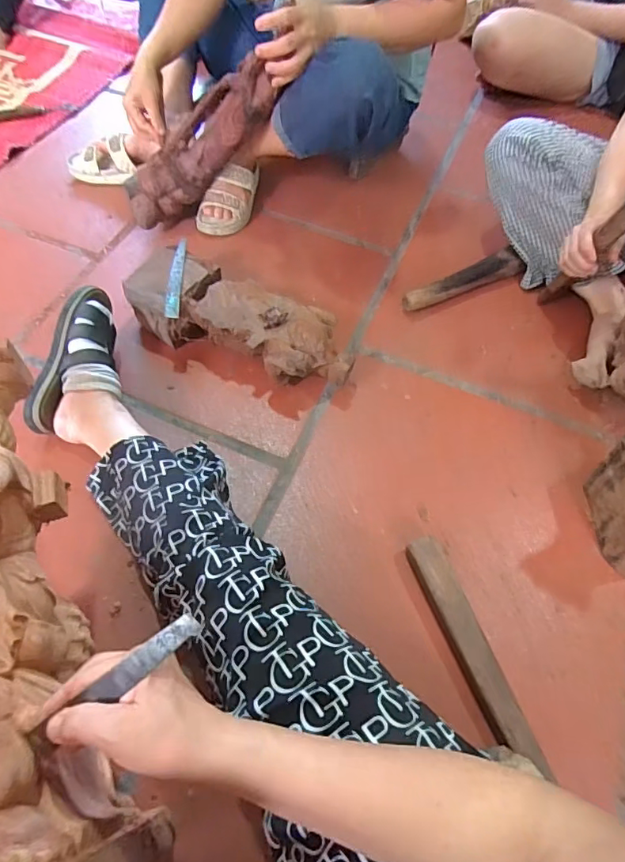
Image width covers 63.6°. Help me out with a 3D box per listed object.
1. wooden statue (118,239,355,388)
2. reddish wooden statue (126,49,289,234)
[{"bbox_3d":[-0.113,-0.173,0.834,0.378,0.104,0.137,25,62,10],"label":"wooden statue"},{"bbox_3d":[-0.192,-0.519,0.913,0.356,0.109,0.139,-30,57,29],"label":"reddish wooden statue"}]

